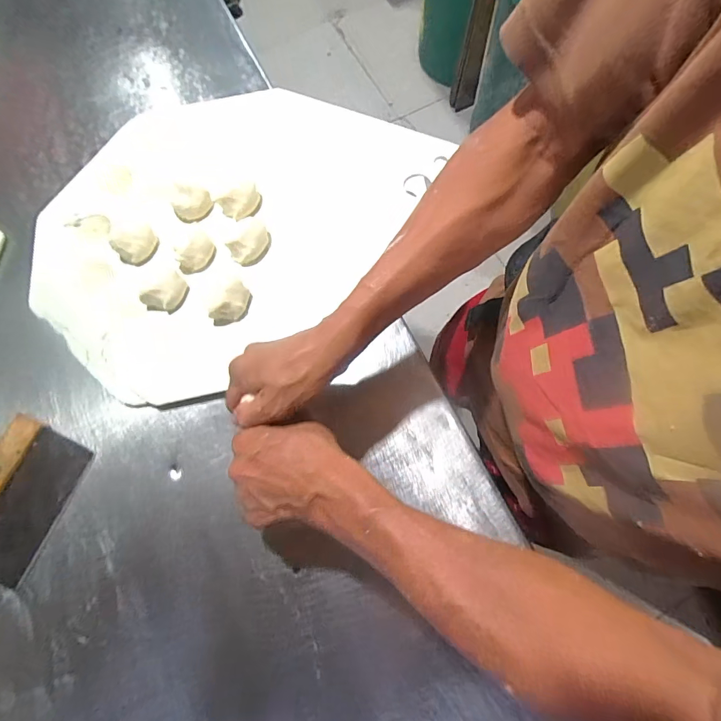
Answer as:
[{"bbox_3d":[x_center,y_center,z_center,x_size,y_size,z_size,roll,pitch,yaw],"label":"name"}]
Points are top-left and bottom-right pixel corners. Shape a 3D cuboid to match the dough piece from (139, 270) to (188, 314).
[{"bbox_3d":[-0.218,-0.075,0.455,0.028,0.029,0.050,42,79,10],"label":"dough piece"}]

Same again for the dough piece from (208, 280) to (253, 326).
[{"bbox_3d":[-0.142,-0.060,0.450,0.027,0.035,0.050,35,78,9],"label":"dough piece"}]

